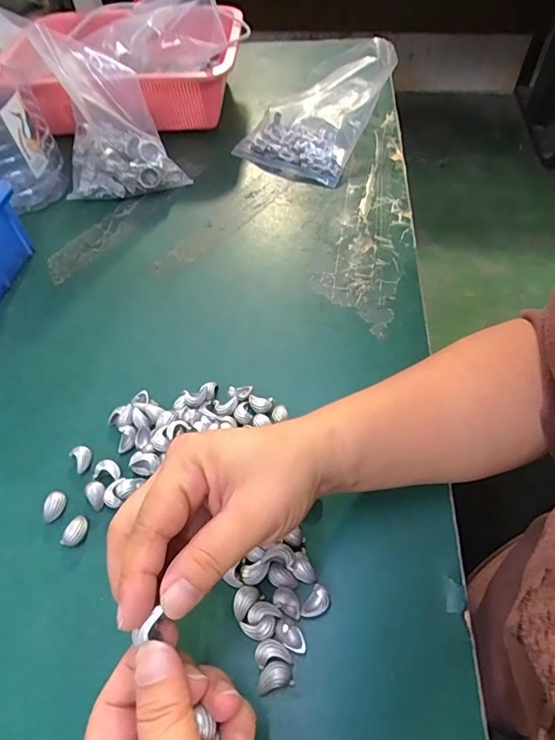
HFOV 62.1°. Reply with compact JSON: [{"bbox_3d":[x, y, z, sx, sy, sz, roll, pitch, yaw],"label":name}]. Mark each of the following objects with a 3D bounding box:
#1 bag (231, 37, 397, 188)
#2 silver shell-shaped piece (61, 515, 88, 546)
[{"bbox_3d":[0.044,-0.319,0.555,0.129,0.090,0.176,21,57,18],"label":"bag"},{"bbox_3d":[-0.133,0.107,0.305,0.013,0.007,0.019,10,55,10],"label":"silver shell-shaped piece"}]

